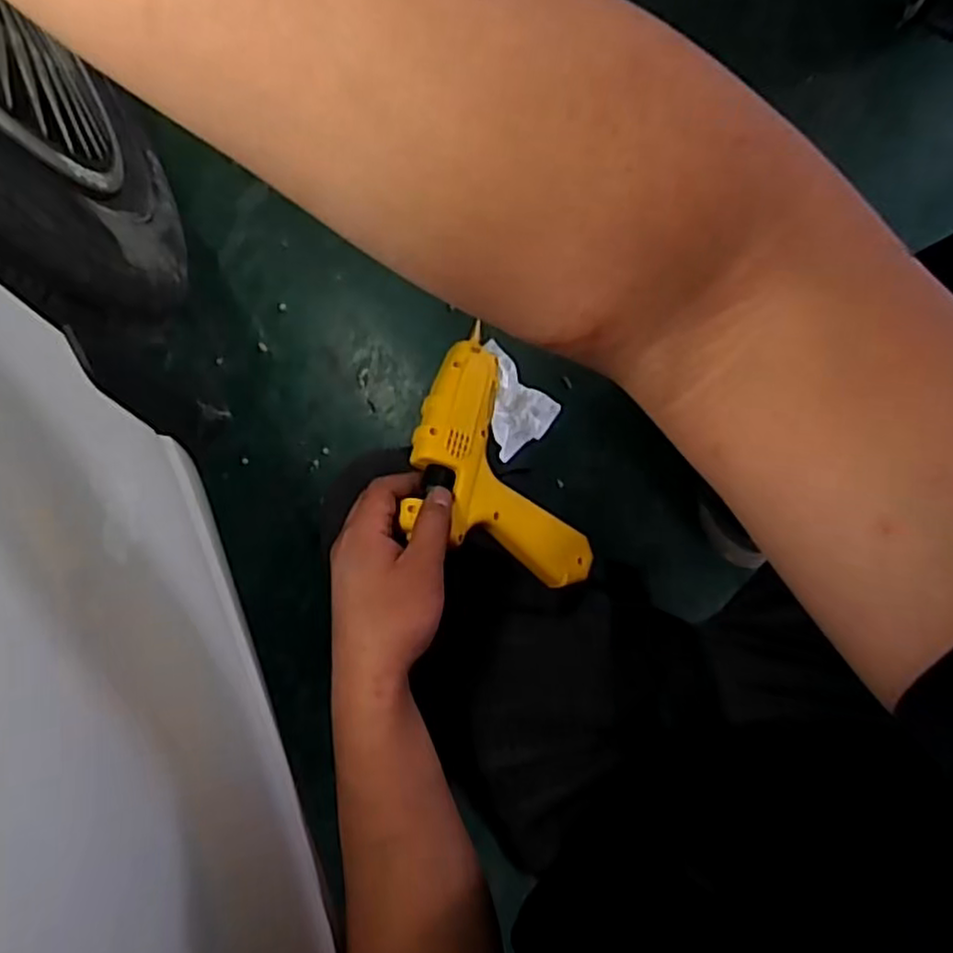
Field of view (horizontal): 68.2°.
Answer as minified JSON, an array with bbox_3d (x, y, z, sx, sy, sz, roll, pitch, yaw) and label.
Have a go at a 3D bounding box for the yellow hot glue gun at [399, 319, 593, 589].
[{"bbox_3d":[0.001,0.008,0.524,0.121,0.036,0.193,-33,98,-27],"label":"yellow hot glue gun"}]

